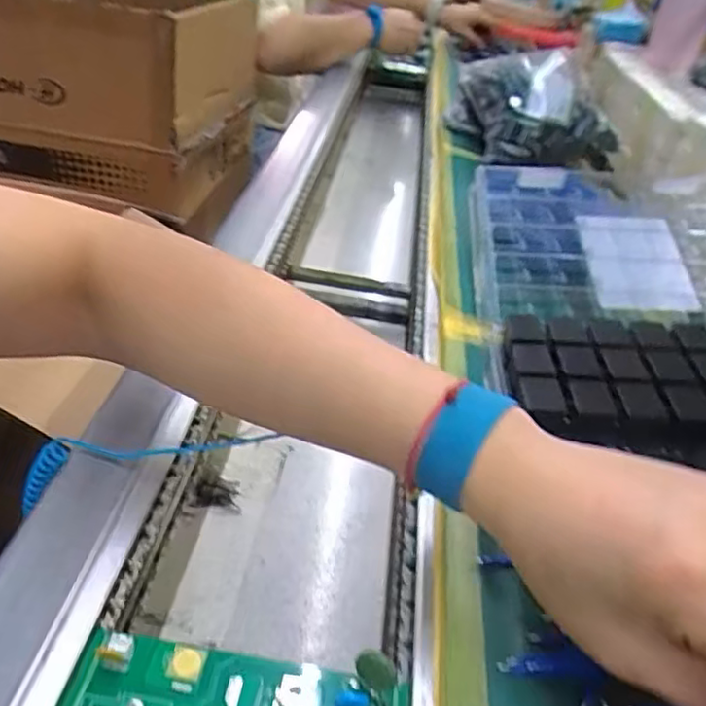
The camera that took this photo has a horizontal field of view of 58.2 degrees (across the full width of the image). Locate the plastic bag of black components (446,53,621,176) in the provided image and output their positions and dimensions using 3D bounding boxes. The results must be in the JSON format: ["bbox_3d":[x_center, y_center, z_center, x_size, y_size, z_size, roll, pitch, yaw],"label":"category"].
[{"bbox_3d":[0.212,-0.301,0.771,0.194,0.092,0.162,11,36,4],"label":"plastic bag of black components"}]

